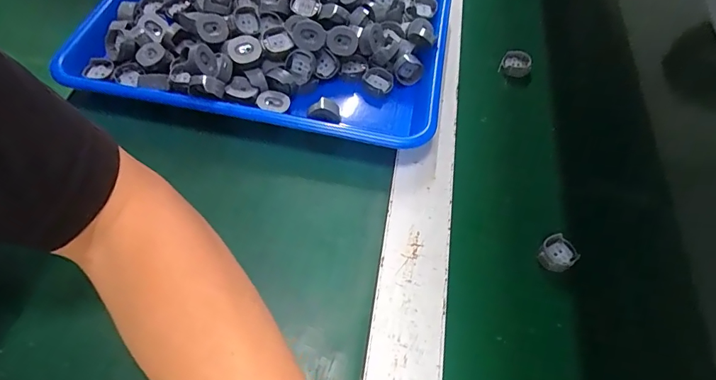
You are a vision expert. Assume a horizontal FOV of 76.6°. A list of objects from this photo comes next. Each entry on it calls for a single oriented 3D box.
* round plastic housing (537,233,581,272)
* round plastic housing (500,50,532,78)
[{"bbox_3d":[0.156,0.048,0.351,0.025,0.013,0.029,39,61,20],"label":"round plastic housing"},{"bbox_3d":[0.166,-0.132,0.473,0.029,0.016,0.032,22,57,10],"label":"round plastic housing"}]

